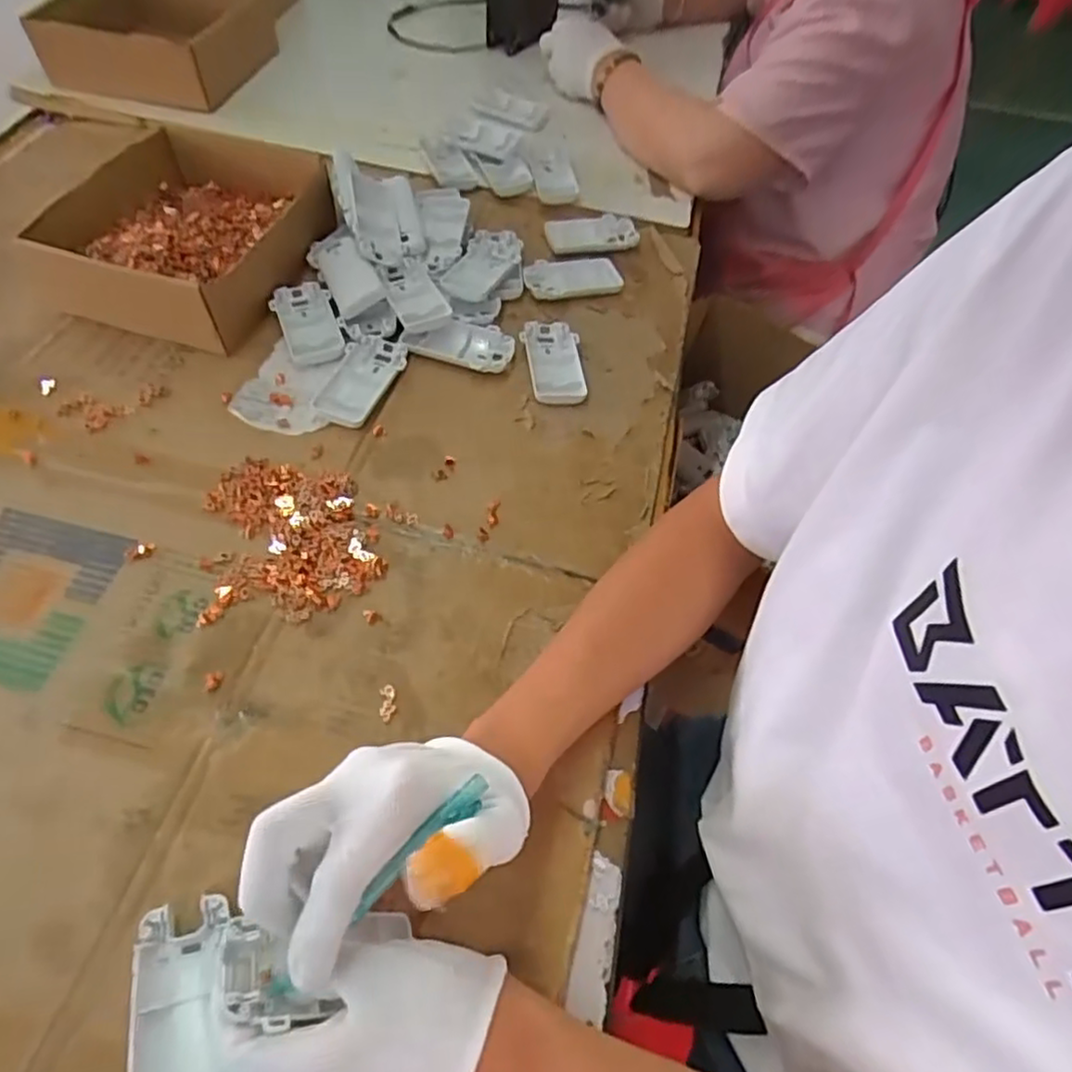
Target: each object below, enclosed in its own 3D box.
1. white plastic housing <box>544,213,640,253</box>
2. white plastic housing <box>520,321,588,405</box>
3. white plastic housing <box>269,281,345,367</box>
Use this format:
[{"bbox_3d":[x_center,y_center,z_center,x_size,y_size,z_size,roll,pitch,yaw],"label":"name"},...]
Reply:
[{"bbox_3d":[0.059,-0.312,0.707,0.097,0.017,0.046,-7,58,-9],"label":"white plastic housing"},{"bbox_3d":[0.016,-0.152,0.593,0.048,0.013,0.089,-7,58,-9],"label":"white plastic housing"},{"bbox_3d":[-0.201,-0.188,0.601,0.049,0.018,0.089,-21,61,-17],"label":"white plastic housing"}]

